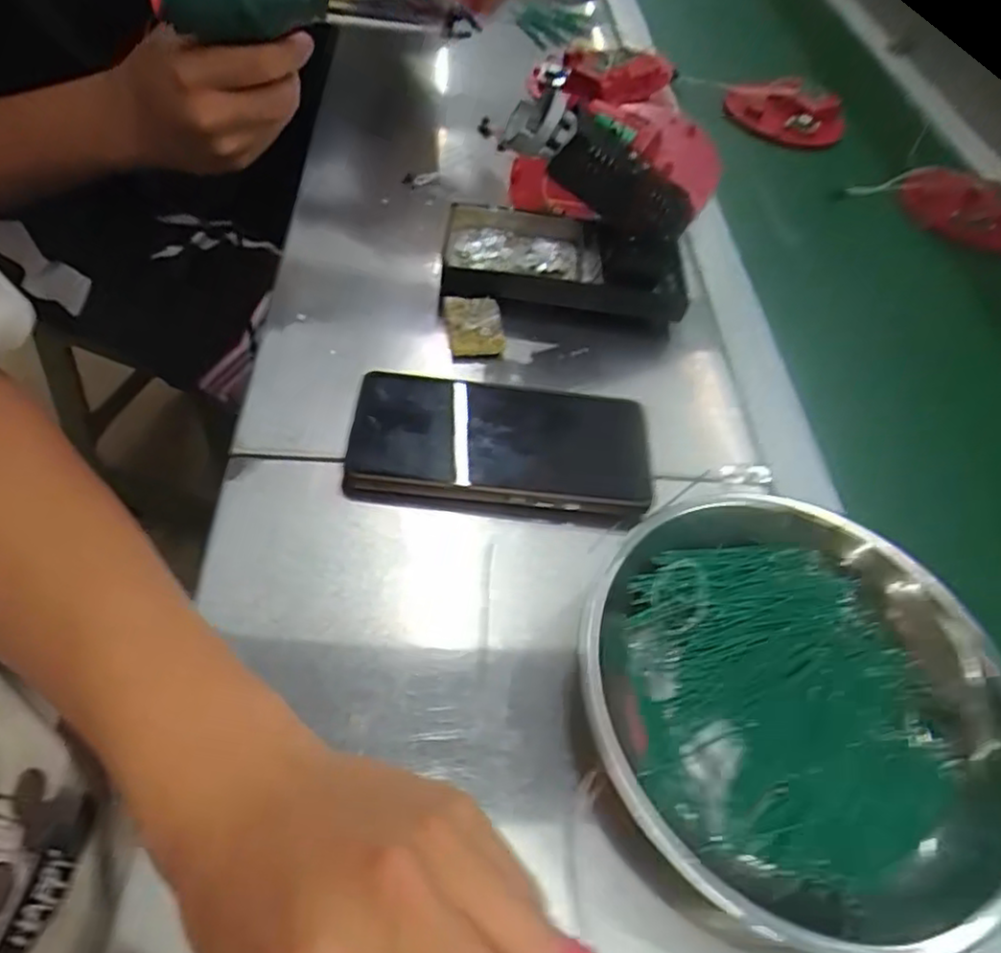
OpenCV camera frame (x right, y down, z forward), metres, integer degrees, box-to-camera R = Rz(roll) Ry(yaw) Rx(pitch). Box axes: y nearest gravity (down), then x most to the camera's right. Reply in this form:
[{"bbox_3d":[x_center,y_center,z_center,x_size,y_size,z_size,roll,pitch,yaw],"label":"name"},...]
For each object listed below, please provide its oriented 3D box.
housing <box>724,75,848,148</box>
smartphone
[{"bbox_3d":[0.294,-0.378,0.708,0.119,0.033,0.067,24,53,7],"label":"housing"},{"bbox_3d":[0.000,-0.021,0.378,0.160,0.013,0.081,9,53,-4],"label":"smartphone"}]

